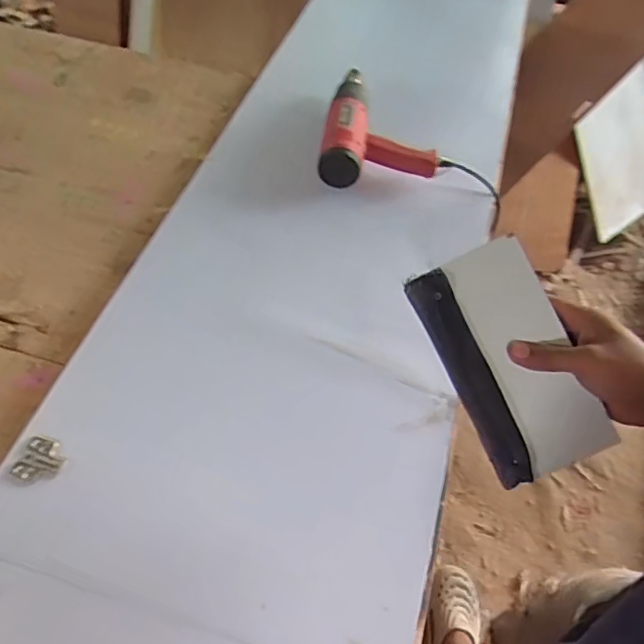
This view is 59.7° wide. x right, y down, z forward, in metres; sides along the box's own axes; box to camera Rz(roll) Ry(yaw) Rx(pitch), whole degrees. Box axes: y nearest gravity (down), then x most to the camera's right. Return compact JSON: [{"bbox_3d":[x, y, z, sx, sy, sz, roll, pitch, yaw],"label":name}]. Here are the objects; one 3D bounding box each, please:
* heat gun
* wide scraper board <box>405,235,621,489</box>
[{"bbox_3d":[0.097,-0.333,0.931,0.183,0.065,0.276,7,53,-1],"label":"heat gun"},{"bbox_3d":[0.173,0.034,0.514,0.111,0.016,0.204,-26,81,5],"label":"wide scraper board"}]

